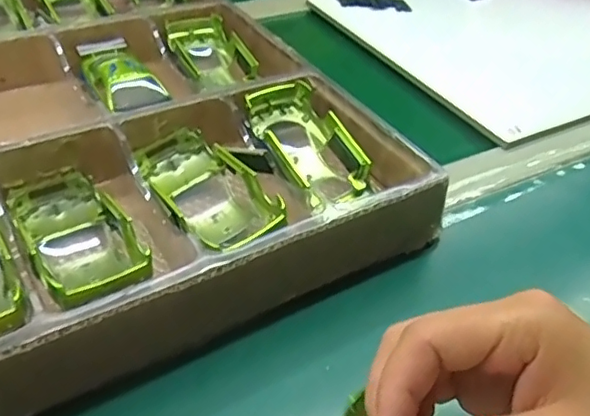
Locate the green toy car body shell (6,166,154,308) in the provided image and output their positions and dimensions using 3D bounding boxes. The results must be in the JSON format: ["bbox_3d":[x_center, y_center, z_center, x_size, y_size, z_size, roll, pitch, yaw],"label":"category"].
[{"bbox_3d":[-0.123,0.019,0.342,0.061,0.037,0.138,-23,36,-28],"label":"green toy car body shell"}]

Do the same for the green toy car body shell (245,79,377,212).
[{"bbox_3d":[0.009,-0.048,0.425,0.041,0.044,0.104,-28,67,-32],"label":"green toy car body shell"}]

